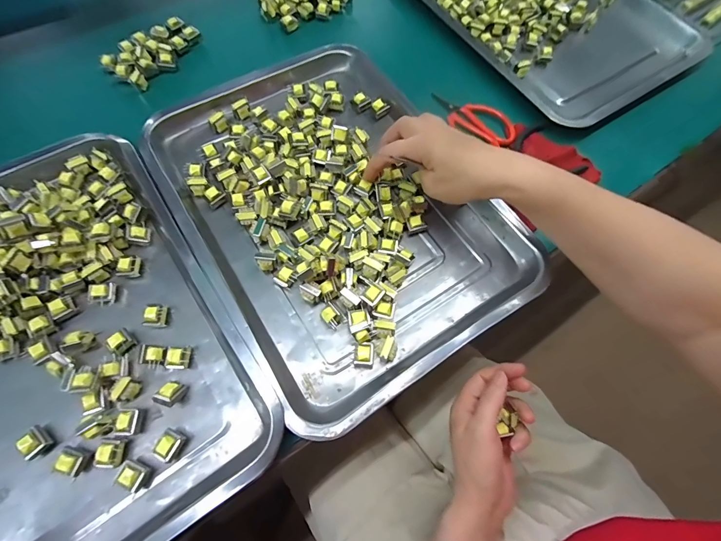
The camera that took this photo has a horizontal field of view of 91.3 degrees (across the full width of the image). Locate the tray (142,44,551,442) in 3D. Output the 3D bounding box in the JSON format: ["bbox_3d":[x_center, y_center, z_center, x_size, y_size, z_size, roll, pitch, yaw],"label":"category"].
[{"bbox_3d":[-0.031,-0.080,0.362,0.274,0.024,0.388,-31,73,-13],"label":"tray"}]

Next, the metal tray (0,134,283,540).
[{"bbox_3d":[-0.271,0.058,0.295,0.279,0.035,0.384,-33,73,-14],"label":"metal tray"}]

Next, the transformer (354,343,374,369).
[{"bbox_3d":[0.004,0.074,0.308,0.015,0.014,0.020,12,68,3],"label":"transformer"}]

